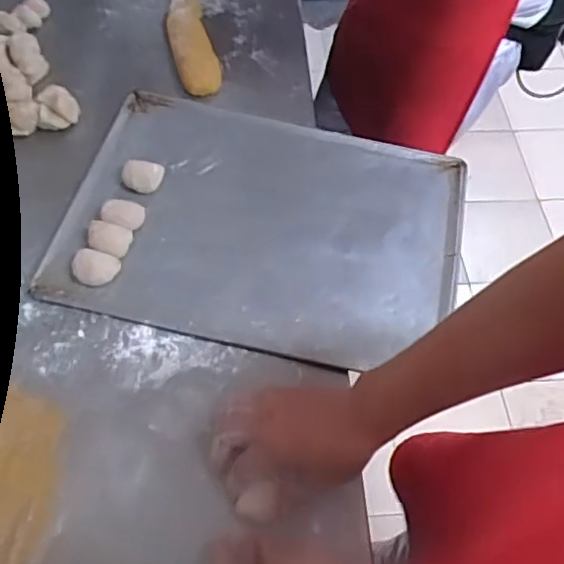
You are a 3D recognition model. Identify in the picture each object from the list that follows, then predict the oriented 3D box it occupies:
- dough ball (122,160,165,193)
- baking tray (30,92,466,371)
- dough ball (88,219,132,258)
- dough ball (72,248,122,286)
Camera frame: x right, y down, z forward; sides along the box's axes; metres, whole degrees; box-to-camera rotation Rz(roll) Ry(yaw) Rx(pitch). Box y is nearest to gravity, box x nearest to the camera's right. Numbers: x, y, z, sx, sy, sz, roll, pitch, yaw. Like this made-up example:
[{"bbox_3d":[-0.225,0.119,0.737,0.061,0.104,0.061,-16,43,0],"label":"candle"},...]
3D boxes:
[{"bbox_3d":[-0.171,-0.127,0.730,0.055,0.027,0.038,16,58,6],"label":"dough ball"},{"bbox_3d":[-0.020,-0.077,0.723,0.453,0.022,0.327,13,57,4],"label":"baking tray"},{"bbox_3d":[-0.196,-0.048,0.685,0.048,0.024,0.037,10,58,2],"label":"dough ball"},{"bbox_3d":[-0.211,-0.017,0.667,0.056,0.019,0.036,14,58,5],"label":"dough ball"}]

